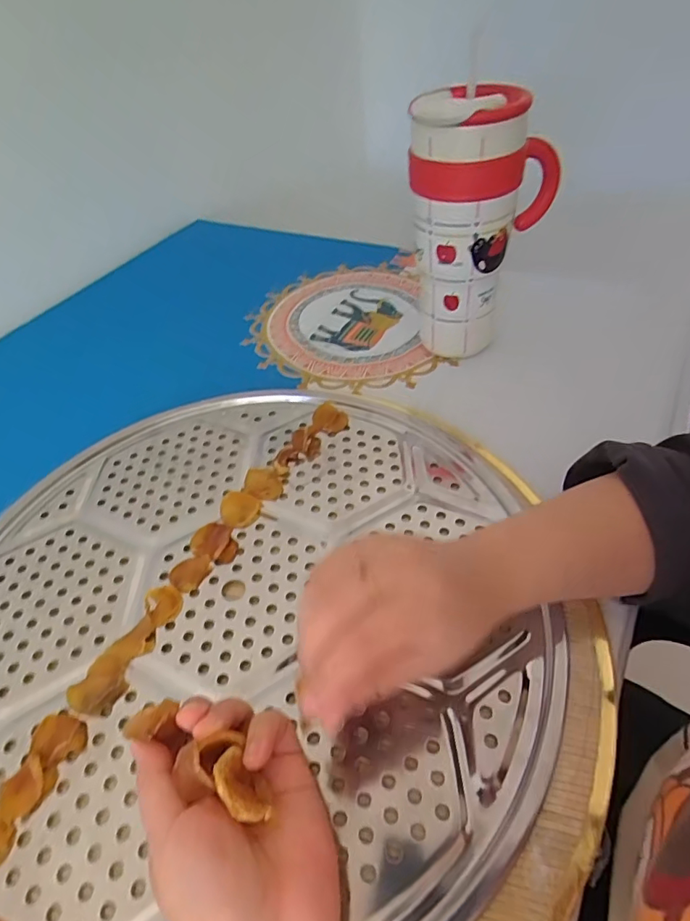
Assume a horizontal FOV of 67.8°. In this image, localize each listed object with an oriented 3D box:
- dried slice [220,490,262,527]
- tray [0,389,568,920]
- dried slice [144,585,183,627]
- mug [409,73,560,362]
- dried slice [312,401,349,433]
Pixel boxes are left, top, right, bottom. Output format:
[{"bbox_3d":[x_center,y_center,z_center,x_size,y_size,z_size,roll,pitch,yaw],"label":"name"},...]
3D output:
[{"bbox_3d":[-0.089,0.040,0.436,0.031,0.011,0.034,-3,47,3],"label":"dried slice"},{"bbox_3d":[-0.087,0.099,0.385,0.436,0.013,0.443,-5,47,0],"label":"tray"},{"bbox_3d":[-0.134,0.104,0.375,0.021,0.014,0.027,32,57,30],"label":"dried slice"},{"bbox_3d":[0.132,-0.229,0.522,0.093,0.249,0.129,30,56,28],"label":"mug"},{"bbox_3d":[-0.015,-0.045,0.511,0.033,0.009,0.045,-7,47,-1],"label":"dried slice"}]

